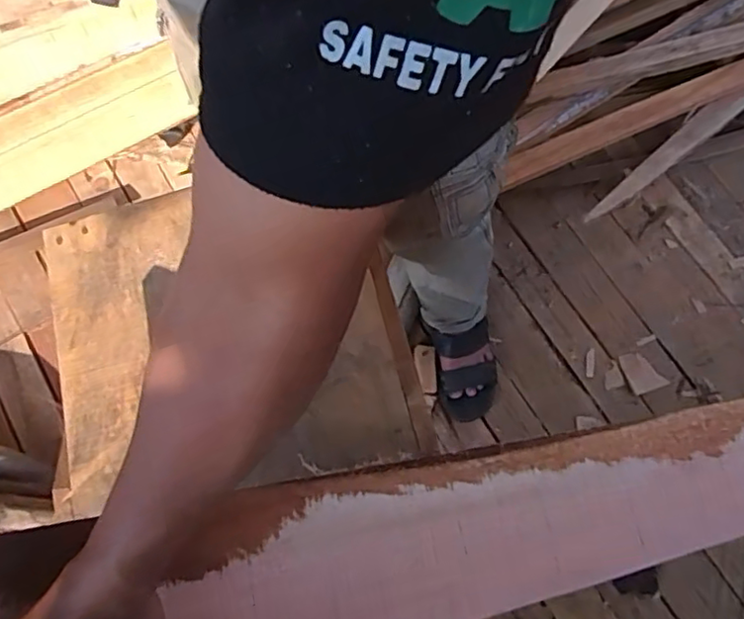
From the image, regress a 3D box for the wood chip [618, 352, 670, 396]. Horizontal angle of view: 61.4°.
[{"bbox_3d":[0.499,0.115,1.162,0.064,0.004,0.077,-21,71,-5],"label":"wood chip"}]

